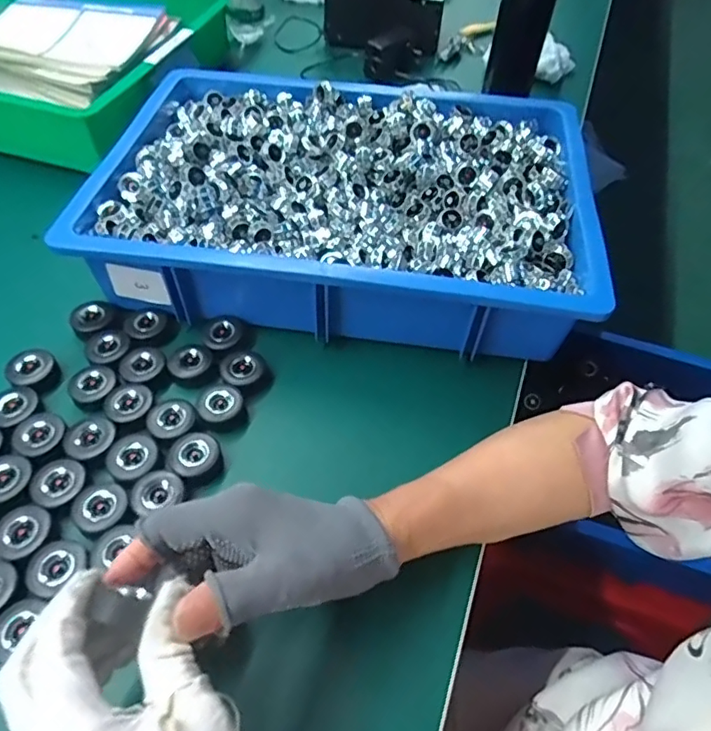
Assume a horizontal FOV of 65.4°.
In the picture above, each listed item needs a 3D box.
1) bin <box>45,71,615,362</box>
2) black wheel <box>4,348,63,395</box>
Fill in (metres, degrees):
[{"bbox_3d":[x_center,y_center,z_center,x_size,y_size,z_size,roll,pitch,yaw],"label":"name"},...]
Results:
[{"bbox_3d":[-0.010,-0.162,0.541,0.434,0.099,0.292,9,53,2],"label":"bin"},{"bbox_3d":[-0.266,0.006,0.460,0.037,0.021,0.035,2,53,-3],"label":"black wheel"}]

